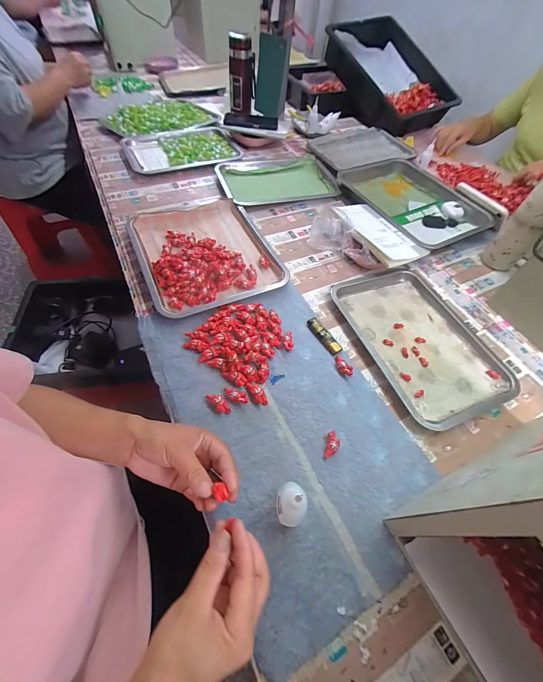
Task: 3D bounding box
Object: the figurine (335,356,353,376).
[{"bbox_3d":[0.119,0.042,0.480,0.017,0.014,0.039,-26,61,-17],"label":"figurine"}]

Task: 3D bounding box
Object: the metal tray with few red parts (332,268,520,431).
[{"bbox_3d":[0.274,-0.011,0.530,0.225,0.027,0.315,-19,59,-13],"label":"metal tray with few red parts"}]

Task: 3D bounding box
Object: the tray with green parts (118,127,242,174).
[{"bbox_3d":[-0.266,-0.570,0.858,0.317,0.031,0.218,-16,59,-14],"label":"tray with green parts"}]

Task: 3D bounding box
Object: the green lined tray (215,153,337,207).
[{"bbox_3d":[0.016,-0.447,0.802,0.305,0.036,0.221,-16,59,-11],"label":"green lined tray"}]

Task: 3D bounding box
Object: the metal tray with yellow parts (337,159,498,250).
[{"bbox_3d":[0.377,-0.376,0.765,0.280,0.037,0.374,-22,60,-14],"label":"metal tray with yellow parts"}]

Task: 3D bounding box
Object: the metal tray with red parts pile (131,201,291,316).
[{"bbox_3d":[-0.137,-0.192,0.601,0.264,0.041,0.306,-22,60,-14],"label":"metal tray with red parts pile"}]

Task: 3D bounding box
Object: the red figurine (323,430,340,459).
[{"bbox_3d":[0.087,0.148,0.407,0.018,0.014,0.038,15,58,9],"label":"red figurine"}]

